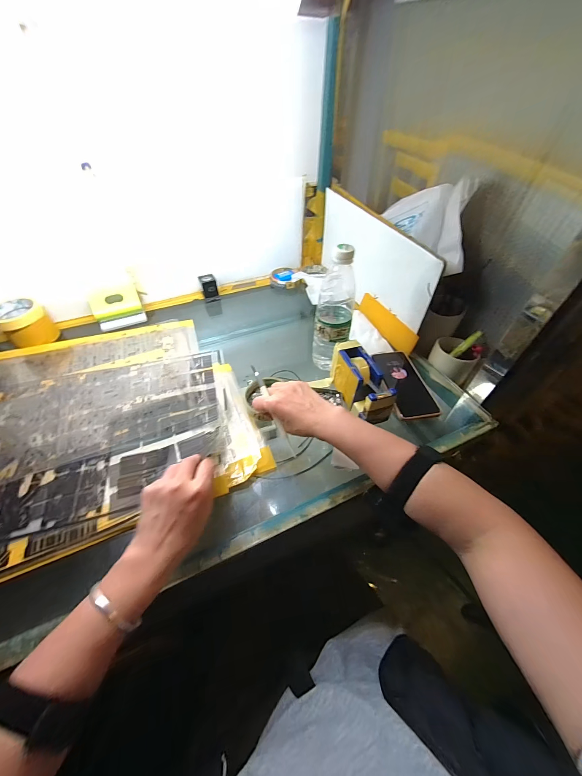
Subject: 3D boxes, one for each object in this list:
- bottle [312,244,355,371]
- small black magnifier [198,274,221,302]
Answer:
[{"bbox_3d":[0.076,-0.128,0.503,0.064,0.225,0.077,6,48,6],"label":"bottle"},{"bbox_3d":[-0.213,-0.260,0.746,0.043,0.053,0.048,-13,48,-12],"label":"small black magnifier"}]

